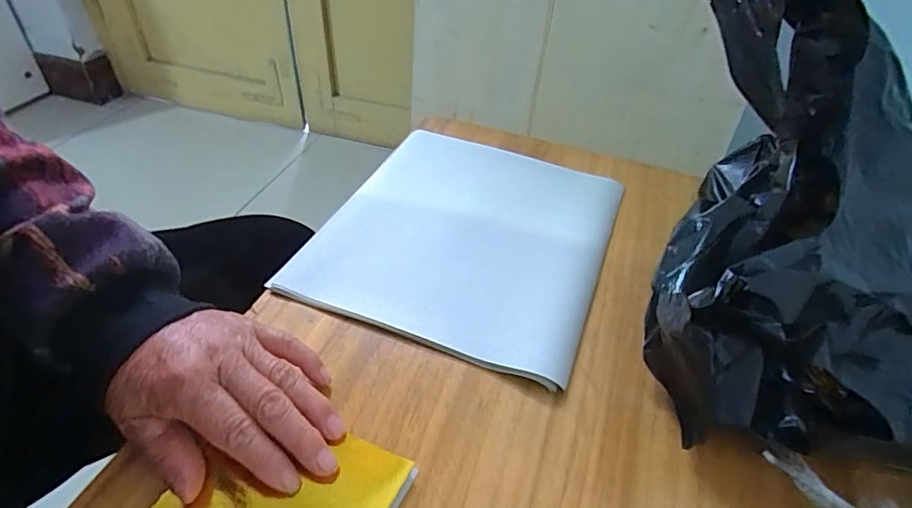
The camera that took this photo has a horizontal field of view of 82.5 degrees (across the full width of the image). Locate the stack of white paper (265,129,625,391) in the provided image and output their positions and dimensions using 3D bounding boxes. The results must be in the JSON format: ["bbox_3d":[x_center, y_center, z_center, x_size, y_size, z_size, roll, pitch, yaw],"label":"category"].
[{"bbox_3d":[0.010,-0.021,0.442,0.223,0.011,0.250,17,44,14],"label":"stack of white paper"}]

